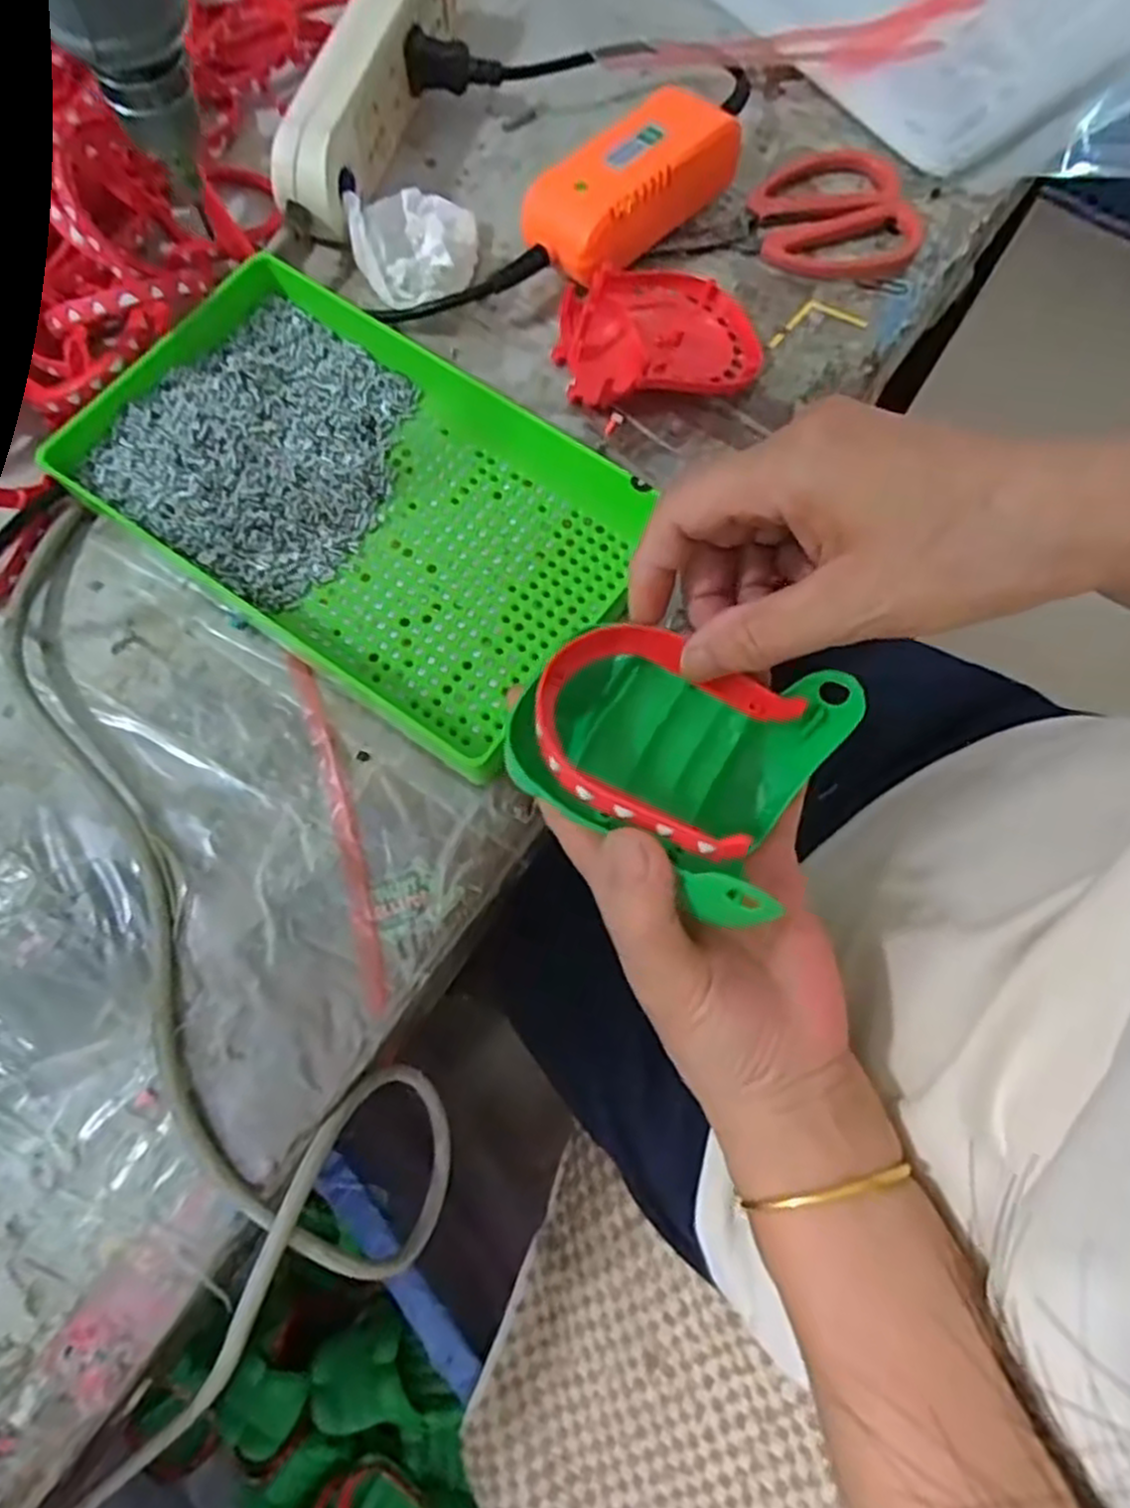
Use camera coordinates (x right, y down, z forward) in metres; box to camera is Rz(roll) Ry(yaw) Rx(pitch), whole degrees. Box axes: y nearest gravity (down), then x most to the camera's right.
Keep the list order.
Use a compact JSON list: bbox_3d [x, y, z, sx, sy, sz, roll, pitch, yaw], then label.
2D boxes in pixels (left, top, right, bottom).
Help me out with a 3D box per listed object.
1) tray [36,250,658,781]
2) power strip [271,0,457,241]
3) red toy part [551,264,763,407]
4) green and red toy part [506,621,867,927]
[{"bbox_3d":[-0.091,-0.114,0.360,0.242,0.037,0.148,34,75,9],"label":"tray"},{"bbox_3d":[-0.103,-0.350,0.420,0.031,0.058,0.177,17,73,4],"label":"power strip"},{"bbox_3d":[0.048,-0.212,0.400,0.099,0.027,0.080,-14,74,-6],"label":"red toy part"},{"bbox_3d":[0.037,-0.004,0.262,0.091,0.058,0.086,34,75,9],"label":"green and red toy part"}]

